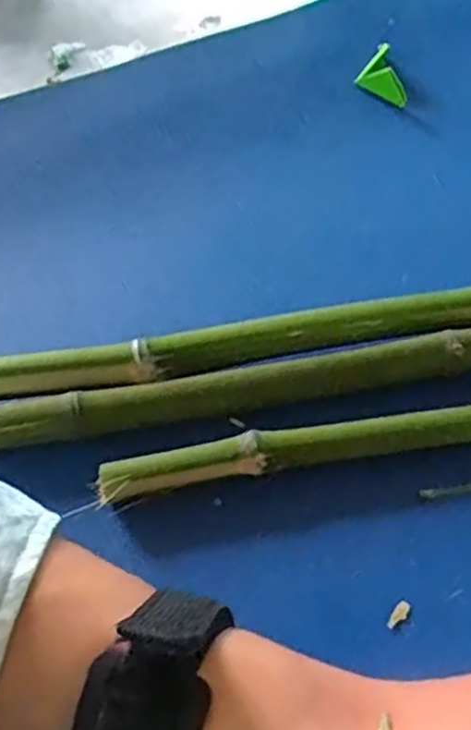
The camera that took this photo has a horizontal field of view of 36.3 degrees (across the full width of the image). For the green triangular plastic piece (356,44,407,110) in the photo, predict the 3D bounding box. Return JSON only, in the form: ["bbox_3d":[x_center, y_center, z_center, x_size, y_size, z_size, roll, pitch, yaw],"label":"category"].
[{"bbox_3d":[0.107,-0.199,0.493,0.037,0.017,0.034,28,60,19],"label":"green triangular plastic piece"}]

